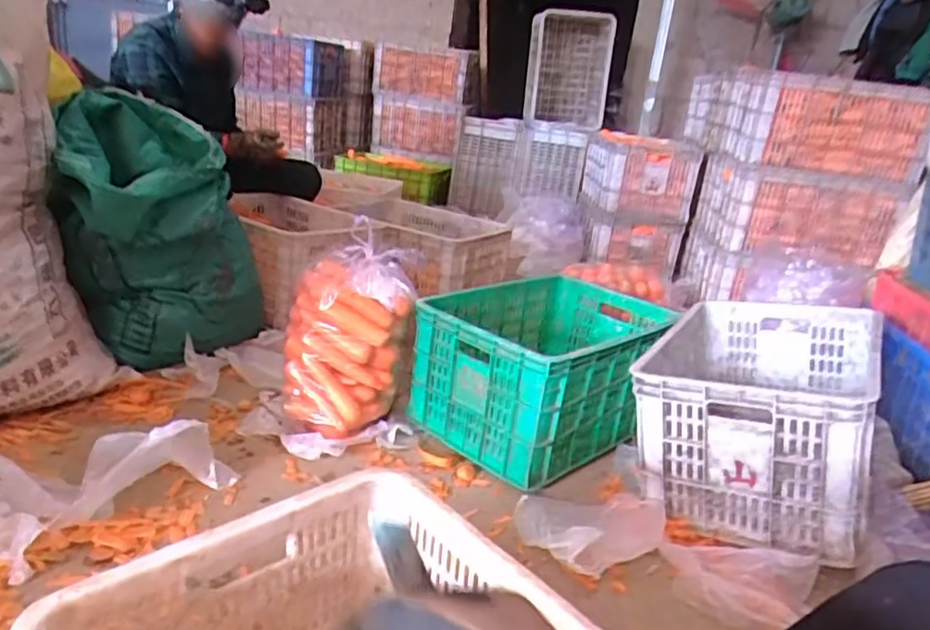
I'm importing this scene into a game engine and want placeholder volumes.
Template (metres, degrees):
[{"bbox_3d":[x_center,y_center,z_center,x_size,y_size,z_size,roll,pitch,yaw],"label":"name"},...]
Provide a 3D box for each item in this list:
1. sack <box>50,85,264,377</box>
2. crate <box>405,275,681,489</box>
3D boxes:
[{"bbox_3d":[-0.639,-0.174,1.410,0.392,0.481,0.387,0,21,-20],"label":"sack"},{"bbox_3d":[0.187,0.098,1.389,0.536,0.251,0.362,-11,27,-42],"label":"crate"}]

